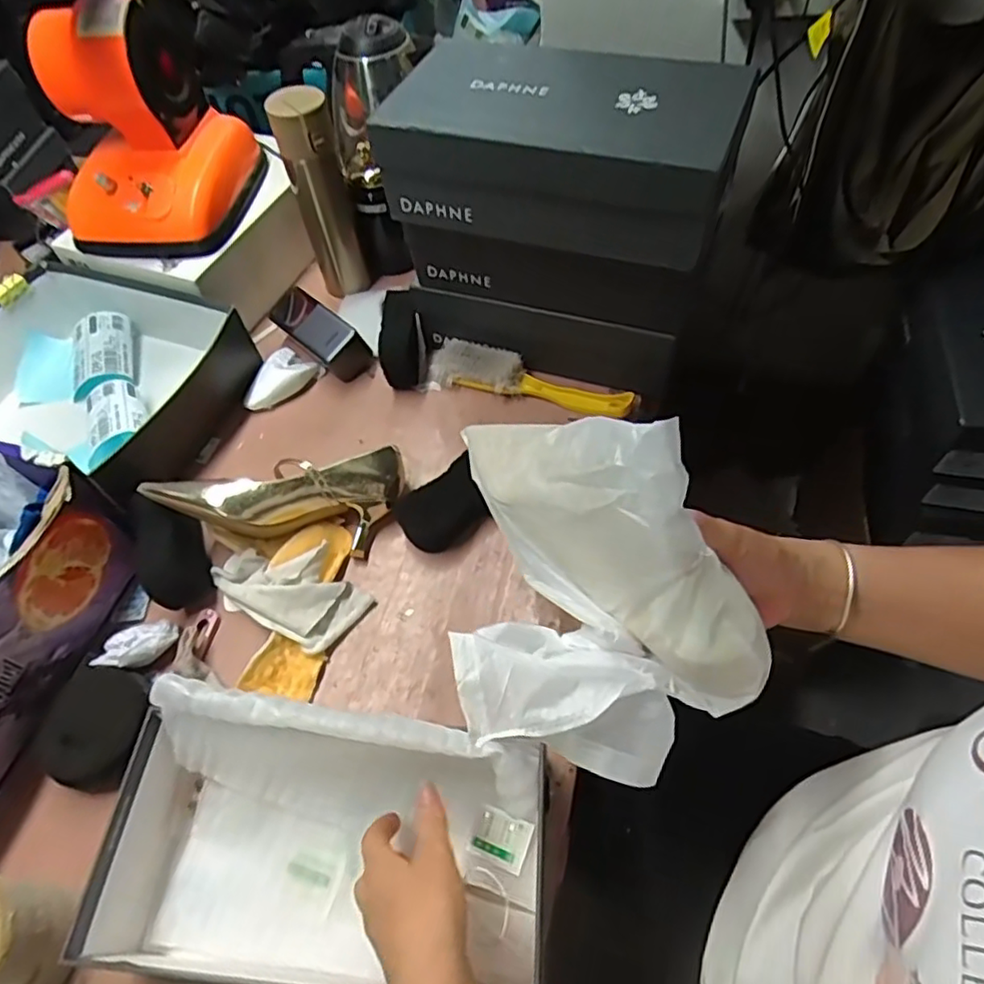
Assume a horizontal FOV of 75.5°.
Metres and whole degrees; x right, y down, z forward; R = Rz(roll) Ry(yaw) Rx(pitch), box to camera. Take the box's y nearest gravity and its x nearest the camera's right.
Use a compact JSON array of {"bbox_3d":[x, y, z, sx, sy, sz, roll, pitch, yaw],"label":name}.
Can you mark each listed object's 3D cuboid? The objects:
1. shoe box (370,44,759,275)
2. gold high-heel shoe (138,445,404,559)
[{"bbox_3d":[0.066,-0.317,0.577,0.296,0.104,0.168,19,60,16],"label":"shoe box"},{"bbox_3d":[-0.201,0.014,0.613,0.239,0.075,0.088,-5,55,-19],"label":"gold high-heel shoe"}]

